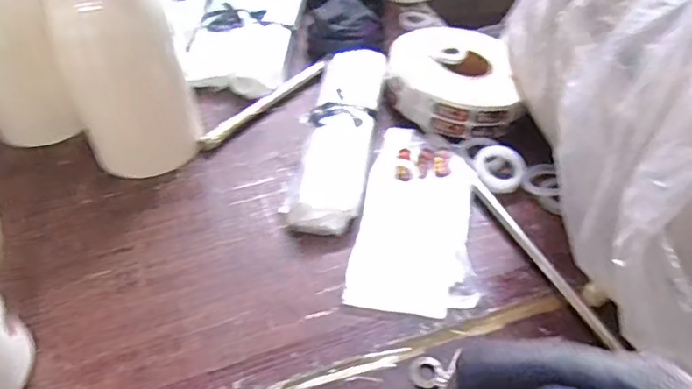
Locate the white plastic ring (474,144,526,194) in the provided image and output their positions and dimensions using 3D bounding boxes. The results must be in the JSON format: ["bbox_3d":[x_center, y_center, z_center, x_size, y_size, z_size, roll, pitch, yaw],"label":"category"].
[{"bbox_3d":[0.193,-0.037,0.685,0.064,0.009,0.071,33,54,27],"label":"white plastic ring"}]

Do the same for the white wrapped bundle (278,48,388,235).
[{"bbox_3d":[-0.007,-0.085,0.729,0.094,0.044,0.333,7,46,6],"label":"white wrapped bundle"}]

